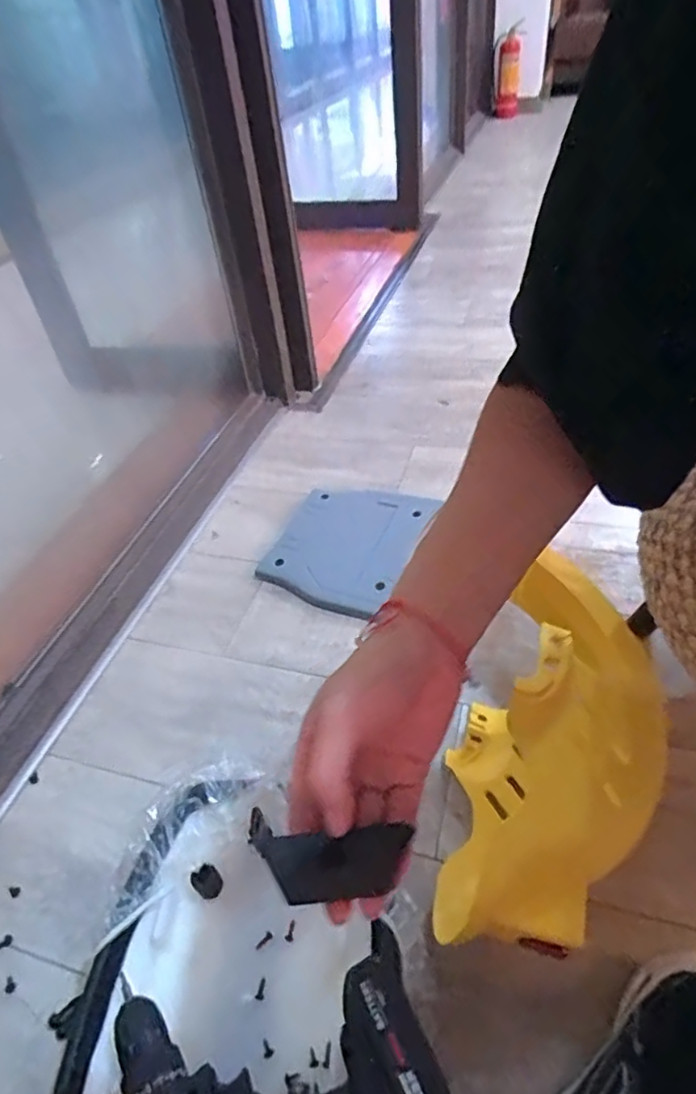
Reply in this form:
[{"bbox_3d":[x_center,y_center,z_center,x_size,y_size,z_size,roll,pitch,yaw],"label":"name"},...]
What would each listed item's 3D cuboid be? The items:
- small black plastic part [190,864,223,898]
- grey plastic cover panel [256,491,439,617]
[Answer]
[{"bbox_3d":[-0.132,0.316,0.561,0.024,0.006,0.030,-33,88,-29],"label":"small black plastic part"},{"bbox_3d":[-0.001,-0.013,1.019,0.225,0.030,0.275,15,46,24],"label":"grey plastic cover panel"}]

